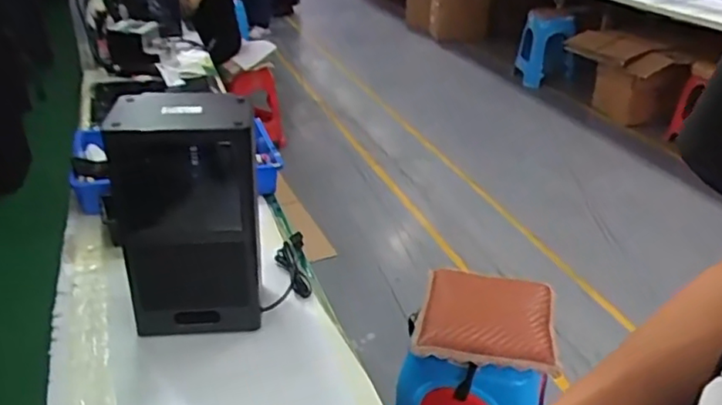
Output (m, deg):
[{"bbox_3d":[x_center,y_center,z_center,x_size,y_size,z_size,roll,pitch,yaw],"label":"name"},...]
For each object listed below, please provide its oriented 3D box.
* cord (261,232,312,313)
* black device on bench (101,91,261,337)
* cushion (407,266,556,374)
[{"bbox_3d":[-0.124,0.130,1.120,0.071,0.043,0.256,1,29,1],"label":"cord"},{"bbox_3d":[-0.253,0.035,0.932,0.195,0.375,0.109,-2,29,-4],"label":"black device on bench"},{"bbox_3d":[0.279,0.241,1.368,0.280,0.057,0.301,8,30,13],"label":"cushion"}]

